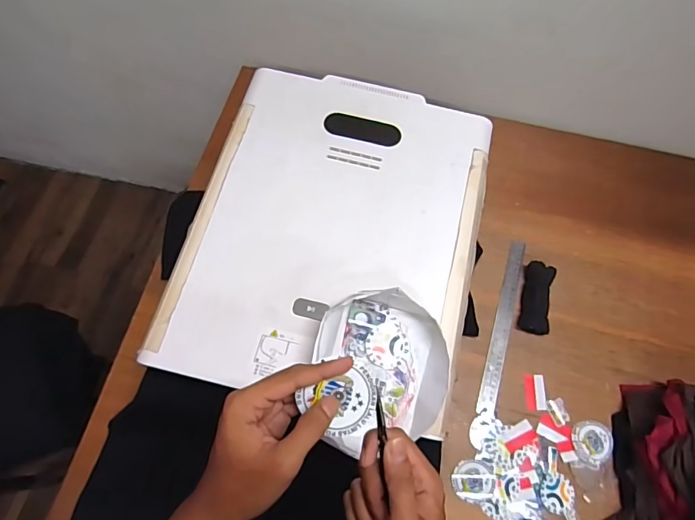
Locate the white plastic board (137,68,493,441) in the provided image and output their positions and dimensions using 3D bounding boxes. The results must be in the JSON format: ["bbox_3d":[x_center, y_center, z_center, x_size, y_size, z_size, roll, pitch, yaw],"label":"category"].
[{"bbox_3d":[-0.014,-0.055,0.637,0.394,0.019,0.490,13,68,3],"label":"white plastic board"}]

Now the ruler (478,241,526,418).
[{"bbox_3d":[0.271,0.107,0.765,0.030,0.008,0.314,16,68,9],"label":"ruler"}]

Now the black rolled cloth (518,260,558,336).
[{"bbox_3d":[0.332,0.066,0.769,0.045,0.026,0.130,15,68,4],"label":"black rolled cloth"}]

